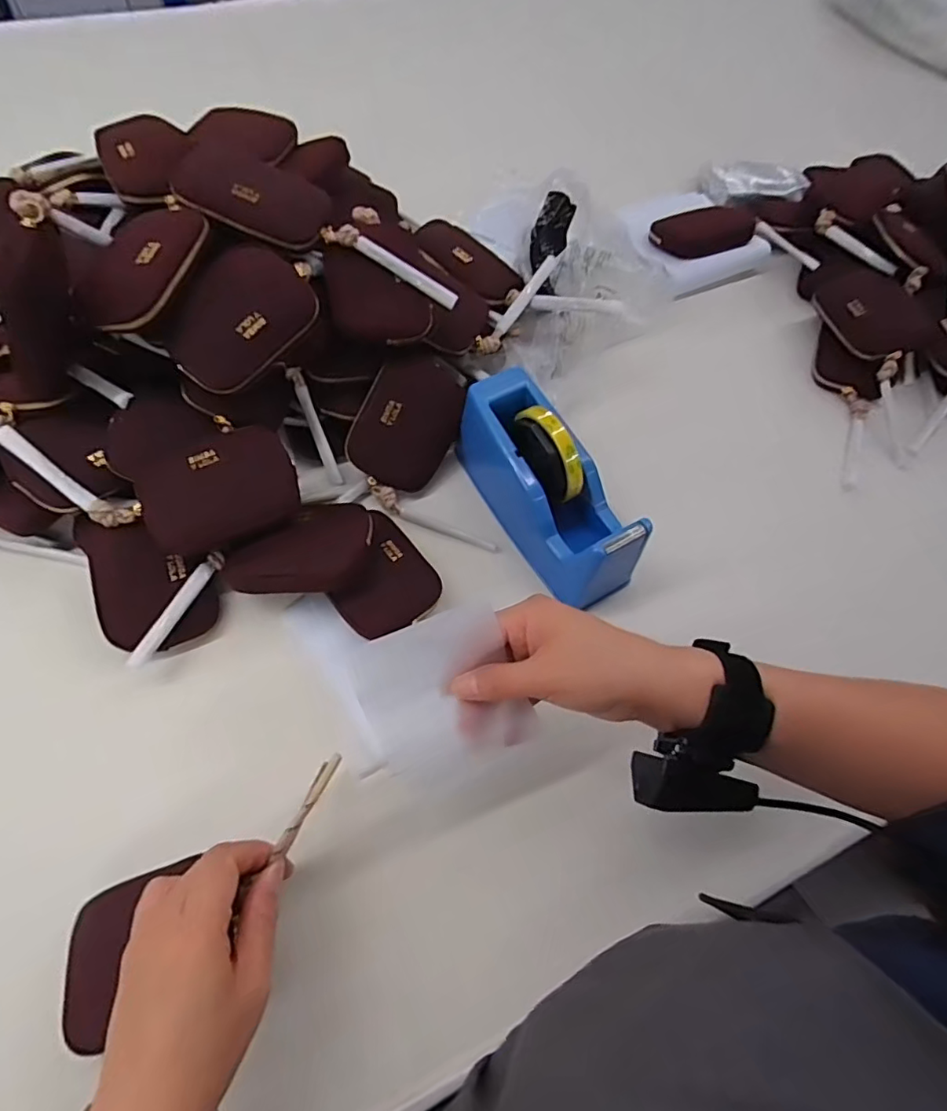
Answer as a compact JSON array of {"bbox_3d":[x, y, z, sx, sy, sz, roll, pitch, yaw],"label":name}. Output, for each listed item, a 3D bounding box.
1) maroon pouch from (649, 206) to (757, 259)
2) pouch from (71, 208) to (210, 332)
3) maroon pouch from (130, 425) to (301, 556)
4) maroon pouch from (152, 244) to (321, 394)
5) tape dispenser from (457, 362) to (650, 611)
[{"bbox_3d":[0.284,-0.398,0.685,0.119,0.020,0.056,-11,97,5],"label":"maroon pouch"},{"bbox_3d":[-0.255,-0.219,0.420,0.078,0.030,0.108,22,64,7],"label":"pouch"},{"bbox_3d":[-0.202,-0.053,0.442,0.114,0.023,0.083,-20,92,-11],"label":"maroon pouch"},{"bbox_3d":[-0.184,-0.187,0.441,0.117,0.038,0.078,-46,104,-4],"label":"maroon pouch"},{"bbox_3d":[0.065,-0.061,0.482,0.069,0.106,0.200,-26,68,-16],"label":"tape dispenser"}]

